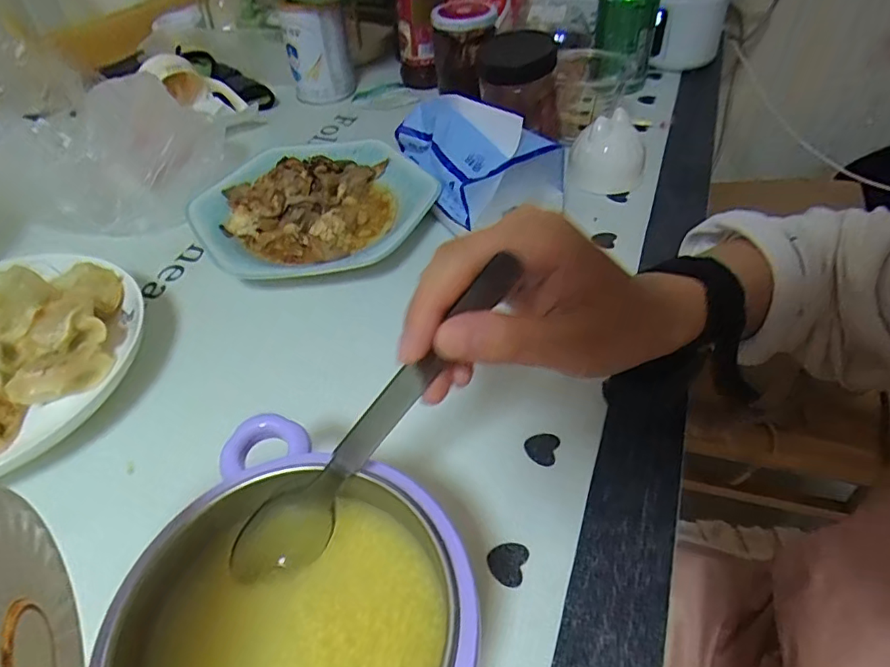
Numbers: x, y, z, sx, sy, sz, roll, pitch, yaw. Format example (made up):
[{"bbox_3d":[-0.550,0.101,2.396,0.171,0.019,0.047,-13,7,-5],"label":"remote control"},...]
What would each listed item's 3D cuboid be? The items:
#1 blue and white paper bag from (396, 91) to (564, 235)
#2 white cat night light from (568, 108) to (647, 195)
[{"bbox_3d":[0.021,-0.157,0.461,0.096,0.079,0.141,-28,51,-21],"label":"blue and white paper bag"},{"bbox_3d":[0.152,-0.174,0.498,0.067,0.048,0.071,12,49,15],"label":"white cat night light"}]

